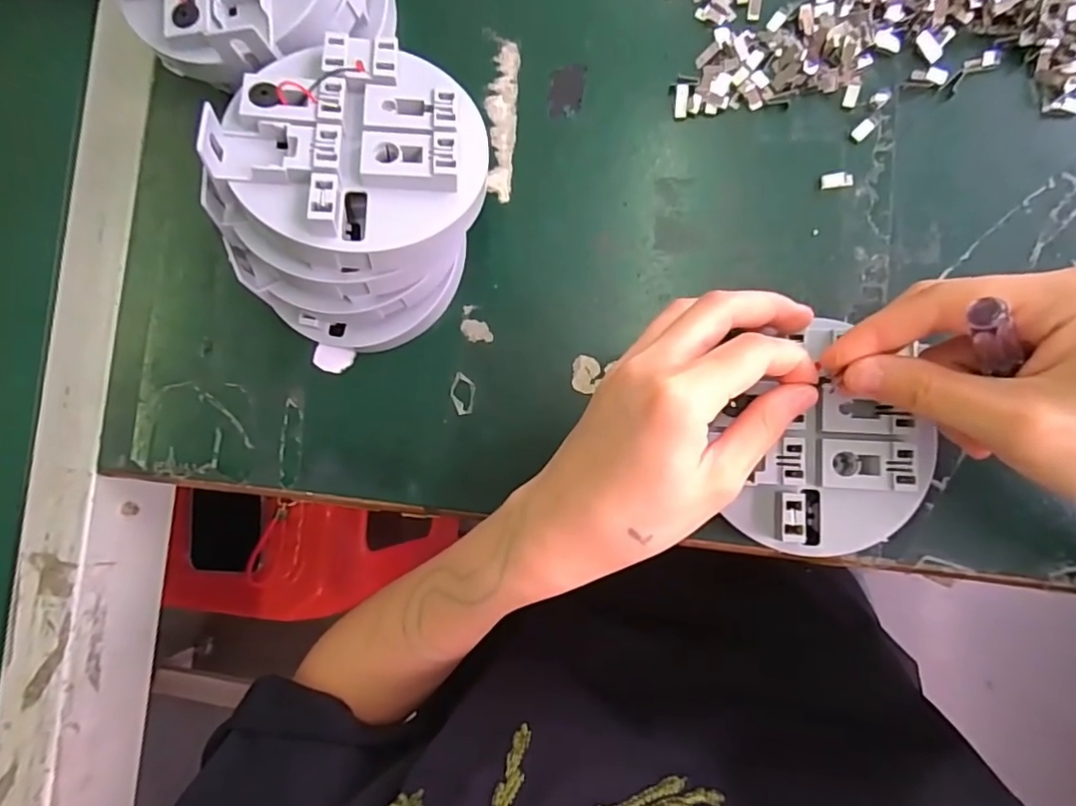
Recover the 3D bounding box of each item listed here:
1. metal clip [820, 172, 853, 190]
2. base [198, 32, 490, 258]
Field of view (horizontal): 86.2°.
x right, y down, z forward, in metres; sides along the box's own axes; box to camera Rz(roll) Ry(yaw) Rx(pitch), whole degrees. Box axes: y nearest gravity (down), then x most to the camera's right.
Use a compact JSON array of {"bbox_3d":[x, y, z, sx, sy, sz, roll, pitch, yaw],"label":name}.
[{"bbox_3d":[0.143,-0.106,0.274,0.015,0.004,0.007,-4,86,6],"label":"metal clip"},{"bbox_3d":[-0.070,-0.101,0.231,0.098,0.023,0.095,42,76,3],"label":"base"}]

